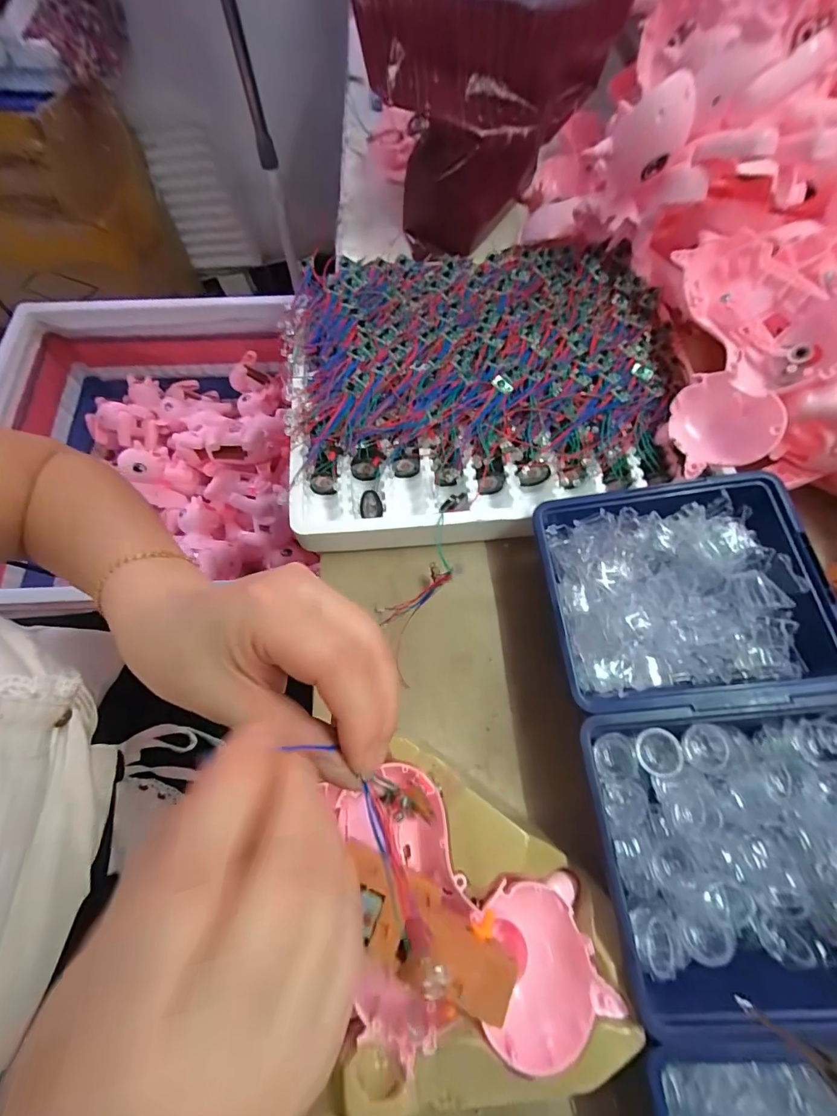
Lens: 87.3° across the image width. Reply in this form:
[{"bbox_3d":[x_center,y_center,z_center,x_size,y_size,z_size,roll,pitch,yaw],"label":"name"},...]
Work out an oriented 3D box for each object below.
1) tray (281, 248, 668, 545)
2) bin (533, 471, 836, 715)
[{"bbox_3d":[0.052,-0.146,0.372,0.315,0.038,0.262,-6,72,-1],"label":"tray"},{"bbox_3d":[0.168,0.021,0.287,0.163,0.039,0.143,-6,72,-1],"label":"bin"}]

